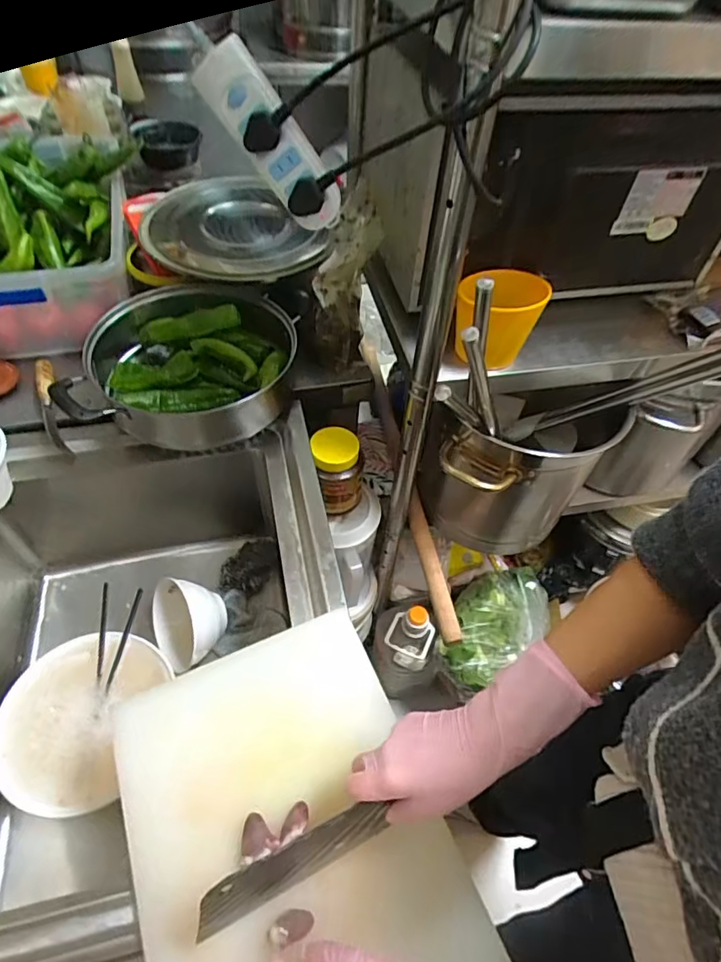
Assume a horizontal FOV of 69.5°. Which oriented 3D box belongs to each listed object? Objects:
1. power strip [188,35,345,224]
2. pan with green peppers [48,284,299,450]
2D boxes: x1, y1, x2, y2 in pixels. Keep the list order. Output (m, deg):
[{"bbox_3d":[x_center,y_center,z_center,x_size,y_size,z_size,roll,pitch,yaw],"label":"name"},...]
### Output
[{"bbox_3d":[-0.086,-0.318,0.495,0.062,0.167,0.043,-15,35,43],"label":"power strip"},{"bbox_3d":[-0.256,-0.171,0.788,0.311,0.090,0.287,-2,52,-7],"label":"pan with green peppers"}]

